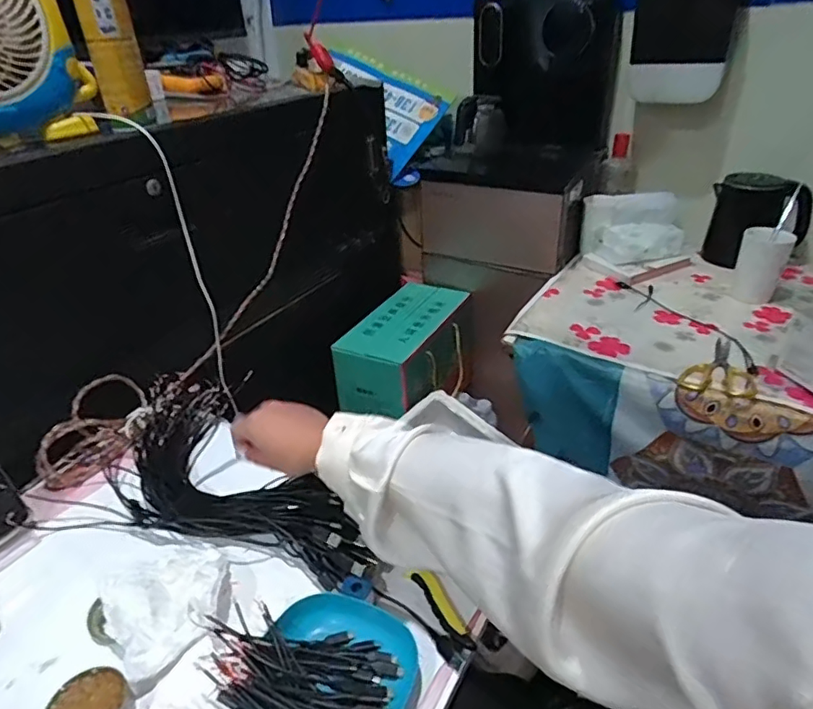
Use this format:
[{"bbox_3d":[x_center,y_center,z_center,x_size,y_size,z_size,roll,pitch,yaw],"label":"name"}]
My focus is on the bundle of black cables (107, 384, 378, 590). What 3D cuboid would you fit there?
[{"bbox_3d":[-0.228,0.163,0.665,0.184,0.056,0.414,-24,38,-31],"label":"bundle of black cables"}]

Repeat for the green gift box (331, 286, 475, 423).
[{"bbox_3d":[0.012,-0.007,1.225,0.178,0.171,0.336,14,36,25],"label":"green gift box"}]

